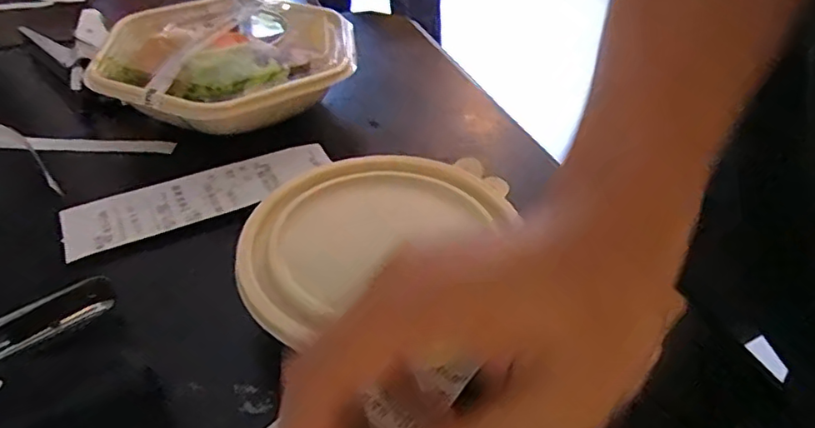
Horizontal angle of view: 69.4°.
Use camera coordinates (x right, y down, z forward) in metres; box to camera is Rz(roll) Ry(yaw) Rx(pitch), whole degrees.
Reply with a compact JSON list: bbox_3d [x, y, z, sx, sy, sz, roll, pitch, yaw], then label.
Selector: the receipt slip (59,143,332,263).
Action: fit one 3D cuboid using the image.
[{"bbox_3d":[-0.135,-0.013,0.395,0.174,0.008,0.051,-20,44,-24],"label":"receipt slip"}]

